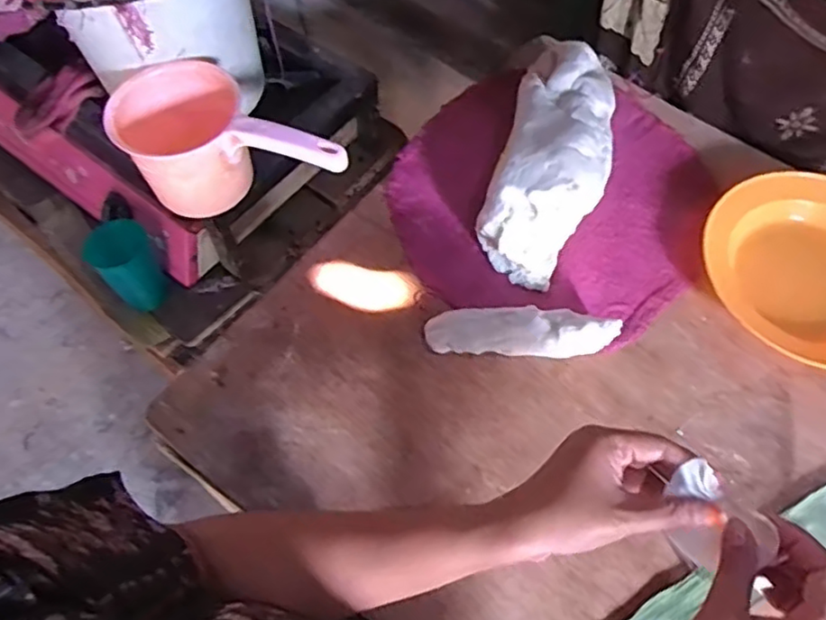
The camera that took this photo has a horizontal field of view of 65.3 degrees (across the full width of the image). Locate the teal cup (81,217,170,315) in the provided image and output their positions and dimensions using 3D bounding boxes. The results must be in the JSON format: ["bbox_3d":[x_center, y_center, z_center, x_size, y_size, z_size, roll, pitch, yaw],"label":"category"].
[{"bbox_3d":[-0.376,-0.057,0.863,0.070,0.129,0.070,0,62,0],"label":"teal cup"}]

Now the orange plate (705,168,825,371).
[{"bbox_3d":[0.408,-0.041,0.647,0.206,0.038,0.222,0,63,0],"label":"orange plate"}]

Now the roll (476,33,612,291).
[{"bbox_3d":[0.148,-0.160,0.671,0.109,0.098,0.269,15,63,7],"label":"roll"}]

